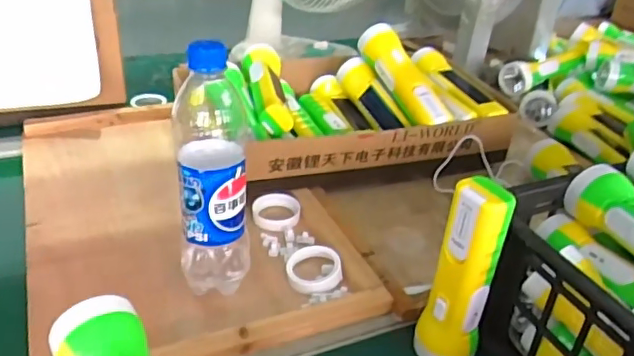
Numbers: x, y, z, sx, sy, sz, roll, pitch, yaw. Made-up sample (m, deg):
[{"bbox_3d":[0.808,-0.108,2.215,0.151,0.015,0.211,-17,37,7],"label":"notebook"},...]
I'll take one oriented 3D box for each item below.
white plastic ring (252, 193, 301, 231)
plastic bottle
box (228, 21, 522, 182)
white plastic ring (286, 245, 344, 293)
[{"bbox_3d":[-0.046,0.038,0.639,0.053,0.016,0.053,3,32,-2],"label":"white plastic ring"},{"bbox_3d":[-0.089,0.002,0.486,0.060,0.221,0.054,-3,33,-12],"label":"plastic bottle"},{"bbox_3d":[0.050,-0.116,0.771,0.354,0.119,0.269,-8,34,-19],"label":"box"},{"bbox_3d":[-0.002,0.086,0.549,0.051,0.013,0.049,3,32,-2],"label":"white plastic ring"}]

